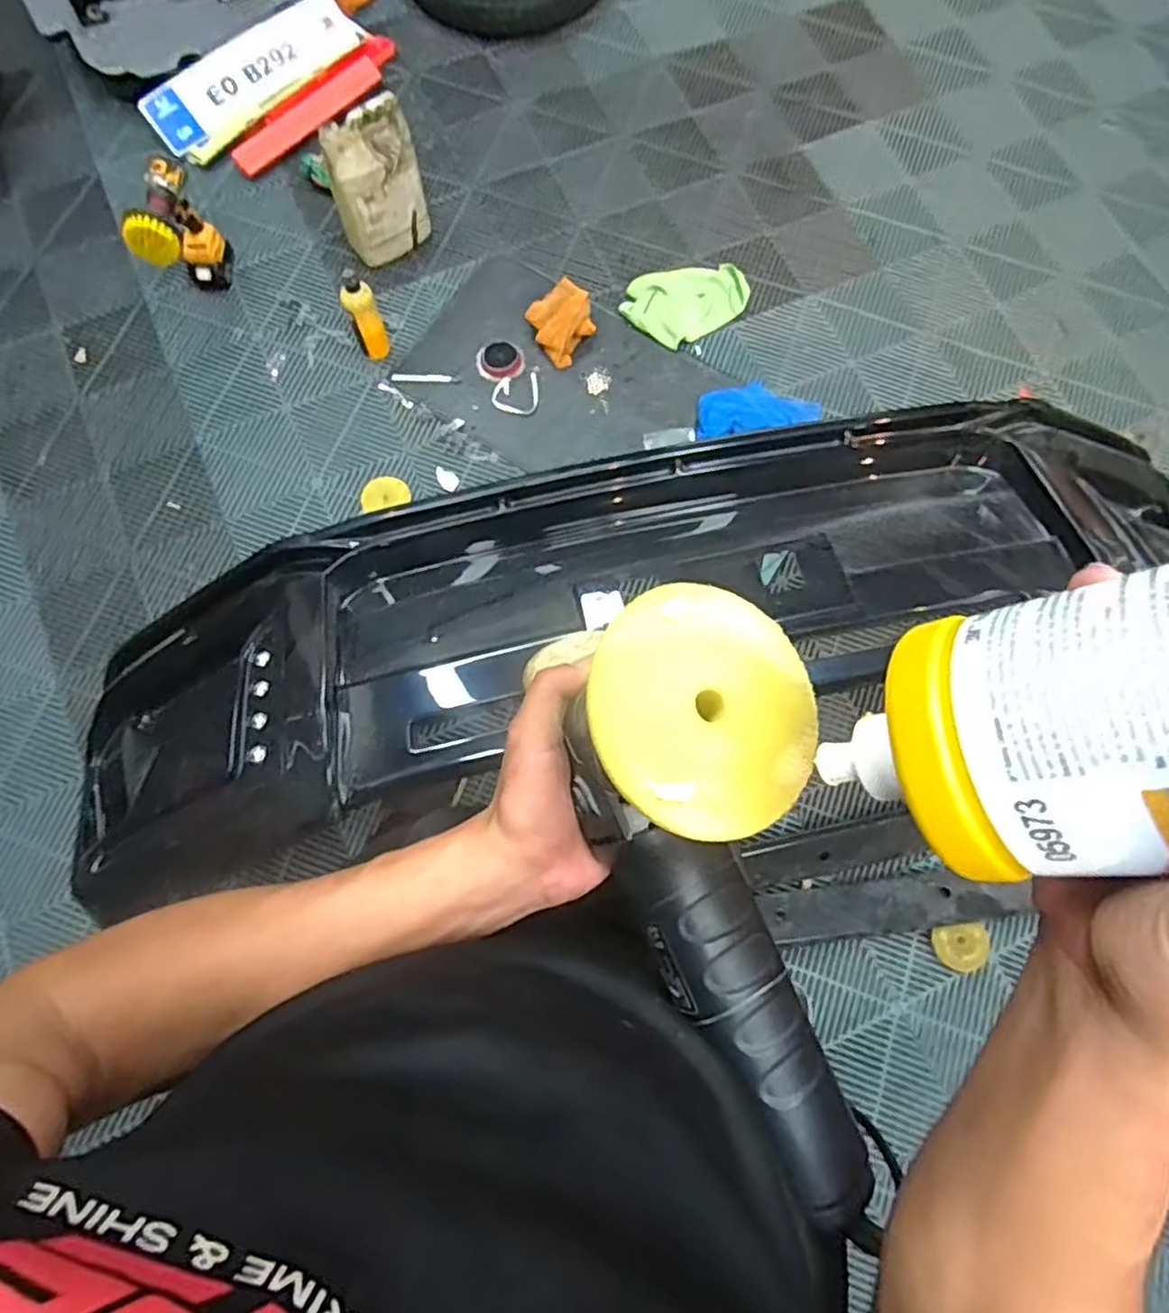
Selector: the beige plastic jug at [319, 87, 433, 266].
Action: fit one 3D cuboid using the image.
[{"bbox_3d":[-0.445,-1.006,1.512,0.204,0.293,0.085,-37,79,-9],"label":"beige plastic jug"}]

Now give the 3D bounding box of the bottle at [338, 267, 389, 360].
[{"bbox_3d":[-0.461,-0.715,1.465,0.066,0.209,0.055,-22,77,-6],"label":"bottle"}]

